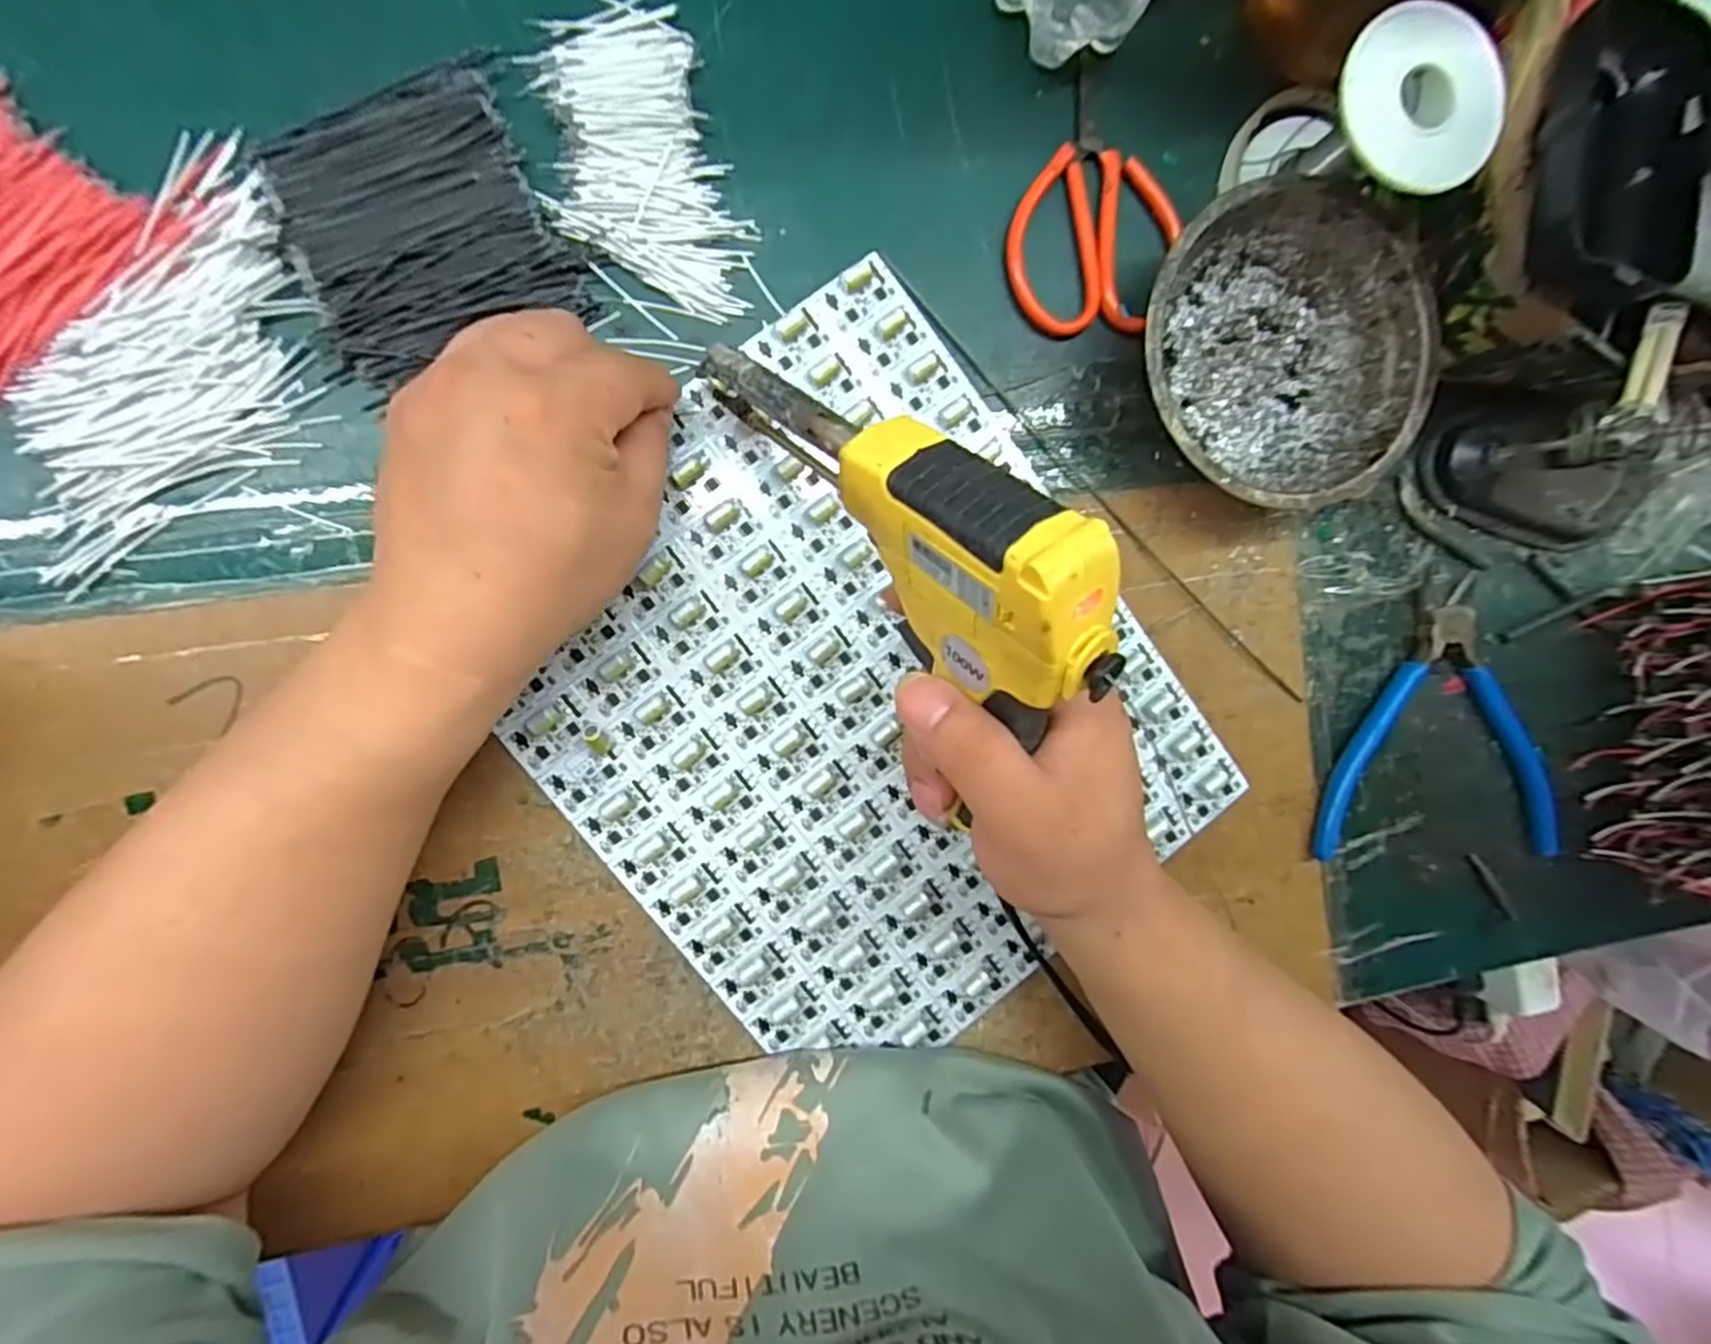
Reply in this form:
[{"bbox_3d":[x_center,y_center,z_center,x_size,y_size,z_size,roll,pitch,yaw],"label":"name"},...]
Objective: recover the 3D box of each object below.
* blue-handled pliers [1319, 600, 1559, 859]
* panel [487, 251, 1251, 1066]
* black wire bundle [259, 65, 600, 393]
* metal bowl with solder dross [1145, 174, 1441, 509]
[{"bbox_3d":[0.281,0.030,0.354,0.125,0.013,0.119,-1,94,-8],"label":"blue-handled pliers"},{"bbox_3d":[0.003,0.014,0.314,0.244,0.006,0.281,-39,97,-5],"label":"panel"},{"bbox_3d":[-0.164,-0.171,0.279,0.093,0.008,0.095,-24,97,-6],"label":"black wire bundle"},{"bbox_3d":[0.177,-0.138,0.315,0.124,0.038,0.131,-1,93,-8],"label":"metal bowl with solder dross"}]

